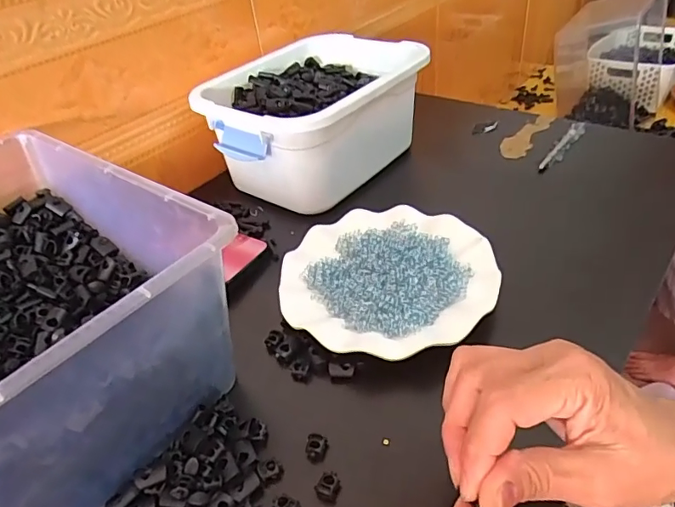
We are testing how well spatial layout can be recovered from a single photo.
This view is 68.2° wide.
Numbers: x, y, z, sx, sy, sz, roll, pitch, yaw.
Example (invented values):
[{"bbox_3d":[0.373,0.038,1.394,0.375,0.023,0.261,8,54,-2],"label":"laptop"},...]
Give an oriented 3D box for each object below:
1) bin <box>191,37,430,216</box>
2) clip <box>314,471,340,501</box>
[{"bbox_3d":[-0.022,-0.167,0.596,0.186,0.106,0.247,24,48,33],"label":"bin"},{"bbox_3d":[-0.006,0.146,0.313,0.012,0.009,0.016,18,45,28],"label":"clip"}]

